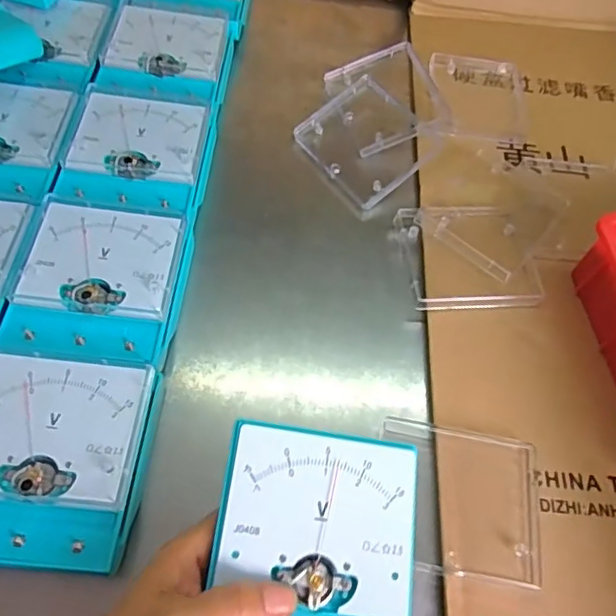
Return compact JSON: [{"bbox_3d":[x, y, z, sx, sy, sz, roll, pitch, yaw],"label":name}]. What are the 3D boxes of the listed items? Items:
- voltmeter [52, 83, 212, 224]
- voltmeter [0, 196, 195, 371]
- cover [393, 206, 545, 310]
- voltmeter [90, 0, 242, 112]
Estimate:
[{"bbox_3d":[-0.130,-0.113,0.436,0.102,0.041,0.120,8,60,-3],"label":"voltmeter"},{"bbox_3d":[-0.138,-0.011,0.379,0.101,0.042,0.114,9,60,-2],"label":"voltmeter"},{"bbox_3d":[0.122,-0.040,0.419,0.095,0.017,0.090,-5,62,-9],"label":"cover"},{"bbox_3d":[-0.123,-0.215,0.494,0.104,0.042,0.123,9,60,-2],"label":"voltmeter"}]

